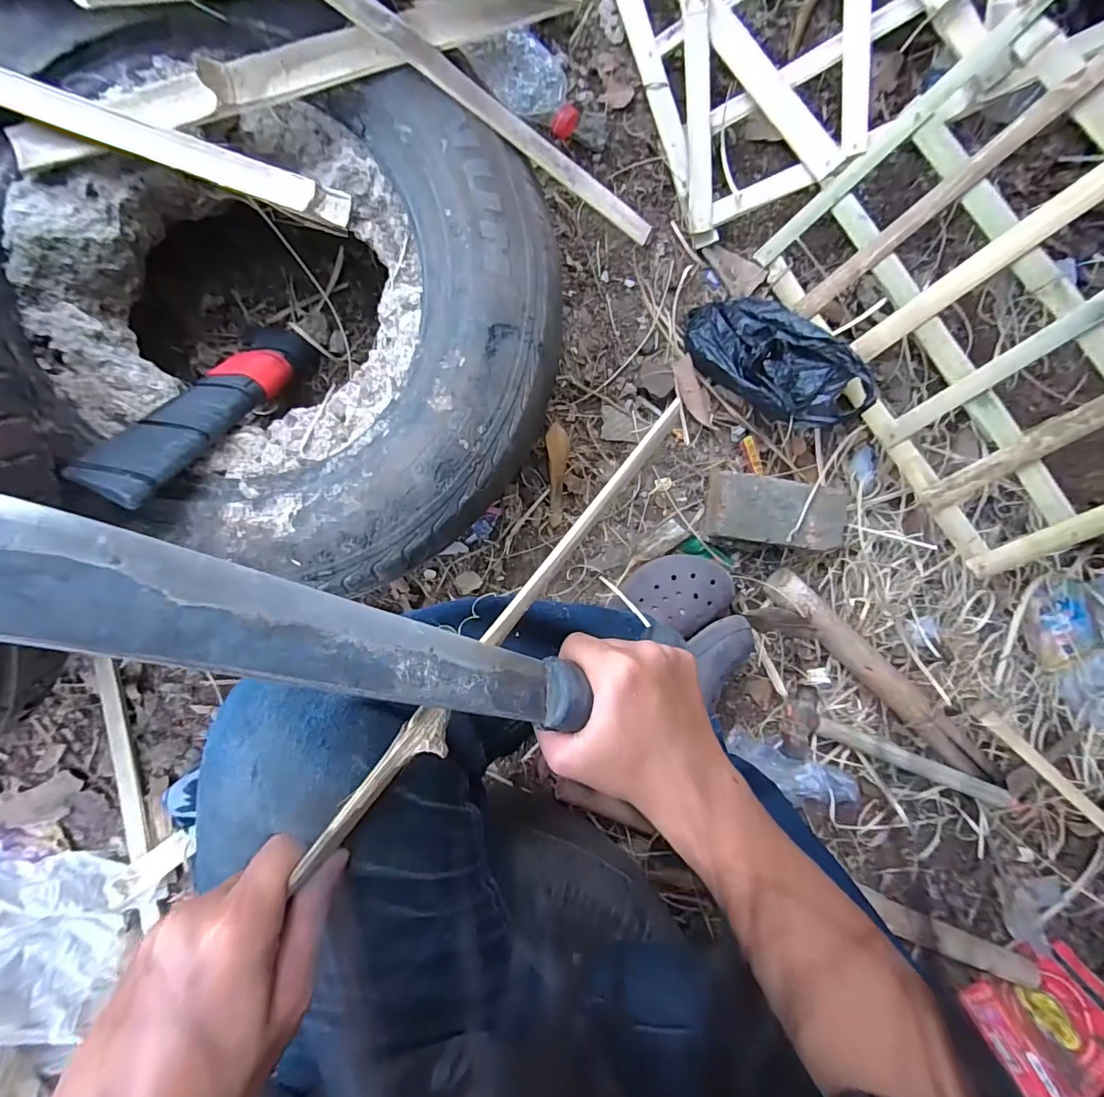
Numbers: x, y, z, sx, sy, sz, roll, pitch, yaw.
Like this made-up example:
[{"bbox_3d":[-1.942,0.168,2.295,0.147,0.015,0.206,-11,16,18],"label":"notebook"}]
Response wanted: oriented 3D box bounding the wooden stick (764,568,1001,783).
[{"bbox_3d":[0.461,0.186,0.667,0.441,0.045,0.052,43,85,-5],"label":"wooden stick"}]

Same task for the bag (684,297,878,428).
[{"bbox_3d":[0.273,-0.234,0.616,0.130,0.101,0.213,-38,94,-6],"label":"bag"}]

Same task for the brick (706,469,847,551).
[{"bbox_3d":[0.286,-0.045,0.640,0.172,0.066,0.081,8,89,-7],"label":"brick"}]

